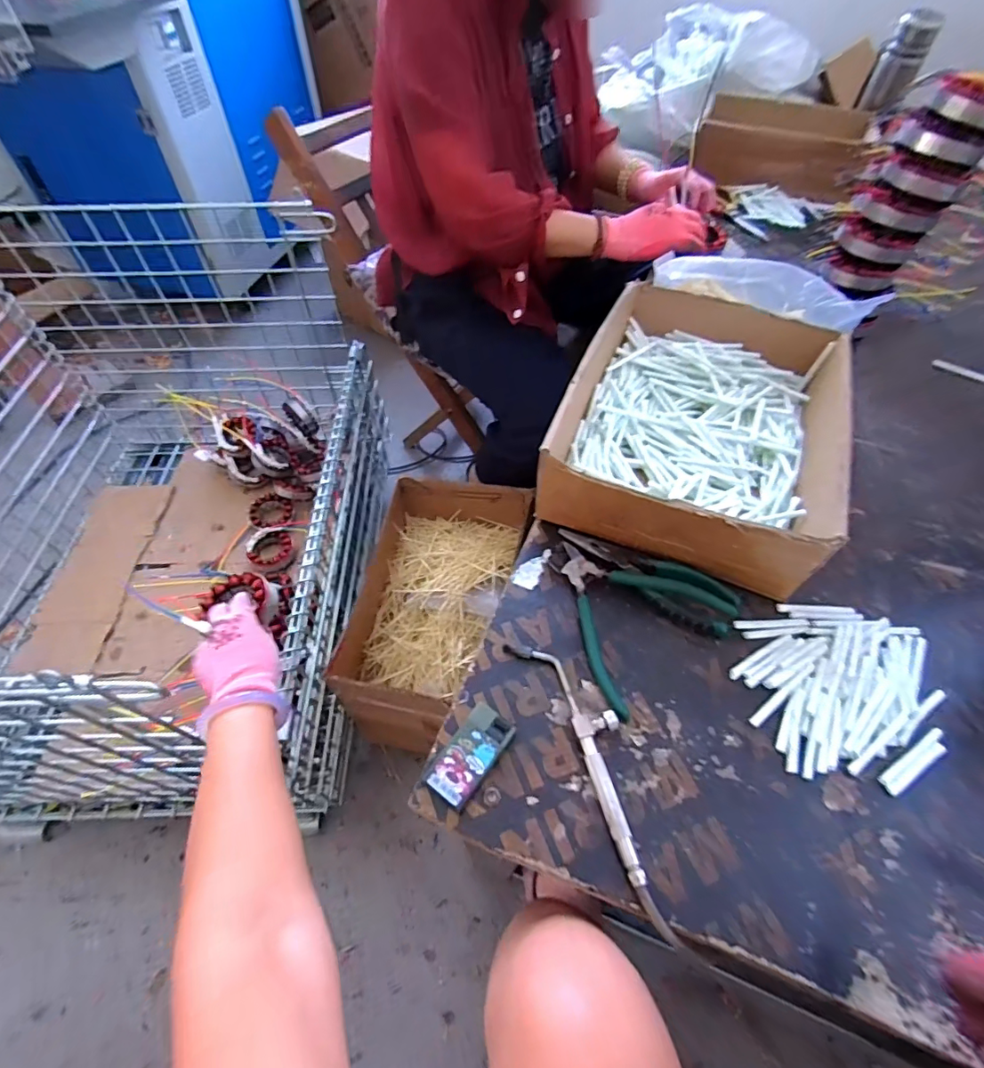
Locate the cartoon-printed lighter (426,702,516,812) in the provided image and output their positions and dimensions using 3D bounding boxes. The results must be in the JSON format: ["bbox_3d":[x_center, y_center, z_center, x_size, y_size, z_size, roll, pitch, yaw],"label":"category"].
[{"bbox_3d":[-0.014,0.158,0.361,0.032,0.011,0.067,29,58,20],"label":"cartoon-printed lighter"}]

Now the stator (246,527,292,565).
[{"bbox_3d":[-0.431,0.024,0.979,0.075,0.033,0.077,0,53,0],"label":"stator"}]

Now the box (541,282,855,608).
[{"bbox_3d":[0.216,-0.123,0.521,0.239,0.089,0.348,20,56,14],"label":"box"}]

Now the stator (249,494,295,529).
[{"bbox_3d":[-0.449,-0.046,1.031,0.082,0.018,0.094,-31,59,-21],"label":"stator"}]

